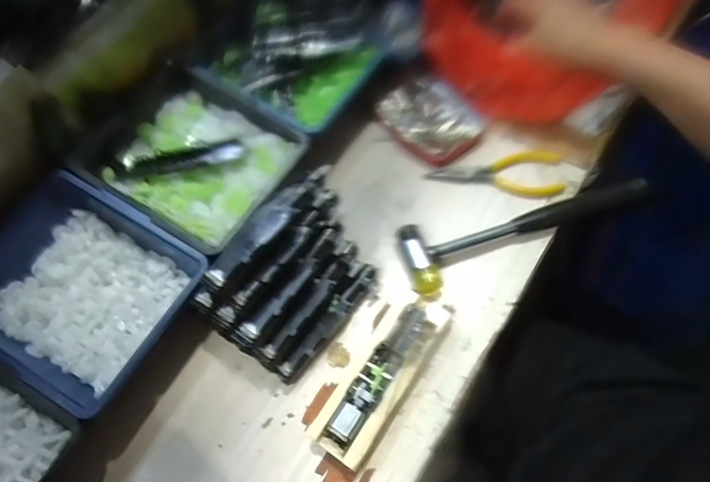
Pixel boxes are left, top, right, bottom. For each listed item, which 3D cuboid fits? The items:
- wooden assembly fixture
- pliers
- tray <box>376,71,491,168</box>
[{"bbox_3d":[0.023,0.100,0.369,0.049,0.027,0.145,31,69,18],"label":"wooden assembly fixture"},{"bbox_3d":[0.137,-0.072,0.457,0.125,0.012,0.050,10,64,9],"label":"pliers"},{"bbox_3d":[0.076,-0.128,0.489,0.081,0.023,0.110,-42,67,-17],"label":"tray"}]

